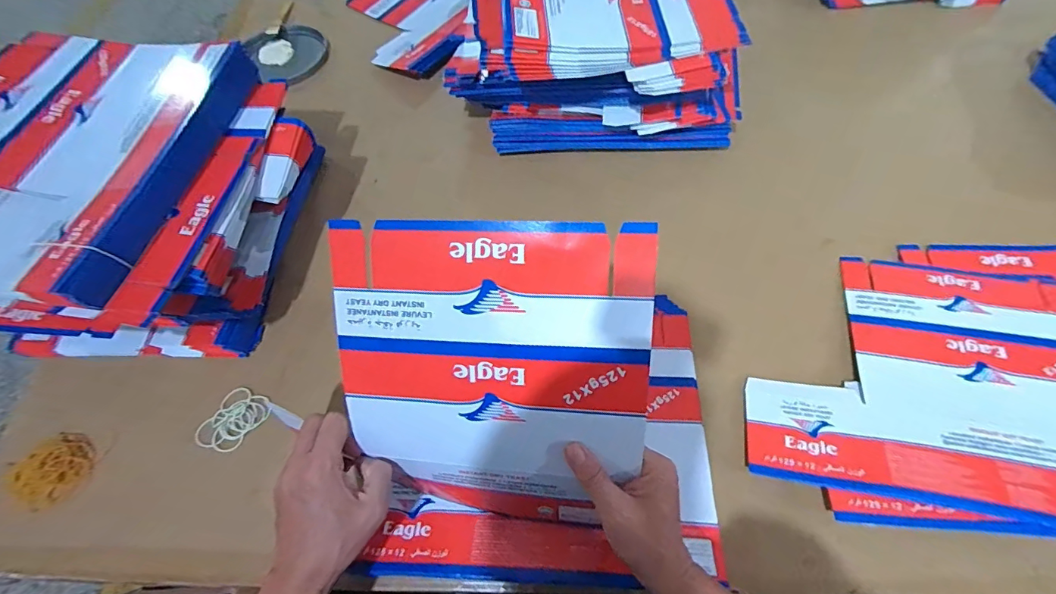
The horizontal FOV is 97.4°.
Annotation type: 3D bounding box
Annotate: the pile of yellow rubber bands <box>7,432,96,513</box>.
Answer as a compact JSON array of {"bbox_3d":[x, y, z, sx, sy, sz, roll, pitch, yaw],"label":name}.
[{"bbox_3d":[-0.535,0.194,0.520,0.069,0.027,0.078,5,60,7],"label":"pile of yellow rubber bands"}]

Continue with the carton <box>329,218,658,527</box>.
[{"bbox_3d":[-0.029,0.071,0.362,0.231,0.254,0.024,3,18,9],"label":"carton"}]

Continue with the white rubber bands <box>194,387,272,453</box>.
[{"bbox_3d":[-0.340,0.144,0.535,0.068,0.011,0.074,-2,61,4],"label":"white rubber bands"}]

